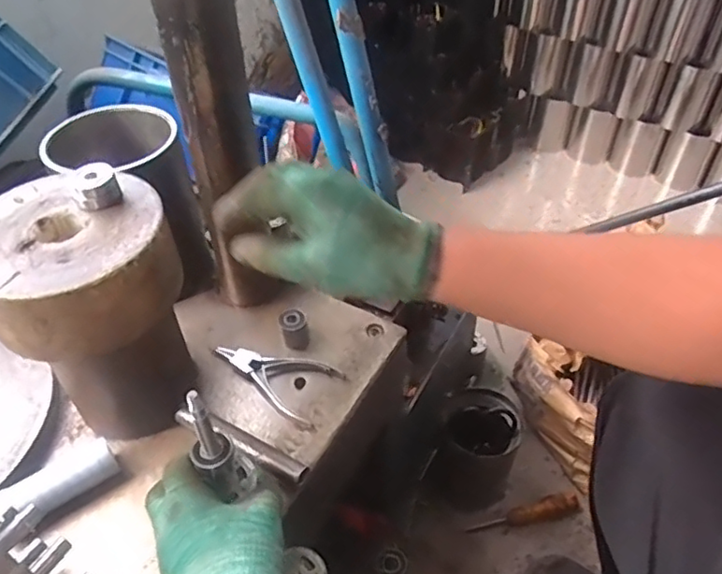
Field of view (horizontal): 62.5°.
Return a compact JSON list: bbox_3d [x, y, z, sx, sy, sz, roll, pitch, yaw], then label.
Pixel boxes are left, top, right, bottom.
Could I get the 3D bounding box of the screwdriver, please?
[{"bbox_3d":[0.258,0.359,0.939,0.174,0.035,0.030,-10,45,-8],"label":"screwdriver"}]

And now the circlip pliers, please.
[{"bbox_3d":[-0.091,0.092,0.597,0.128,0.011,0.068,15,47,17],"label":"circlip pliers"}]

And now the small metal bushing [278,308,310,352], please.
[{"bbox_3d":[-0.071,0.045,0.631,0.029,0.033,0.030,-1,45,1],"label":"small metal bushing"}]

